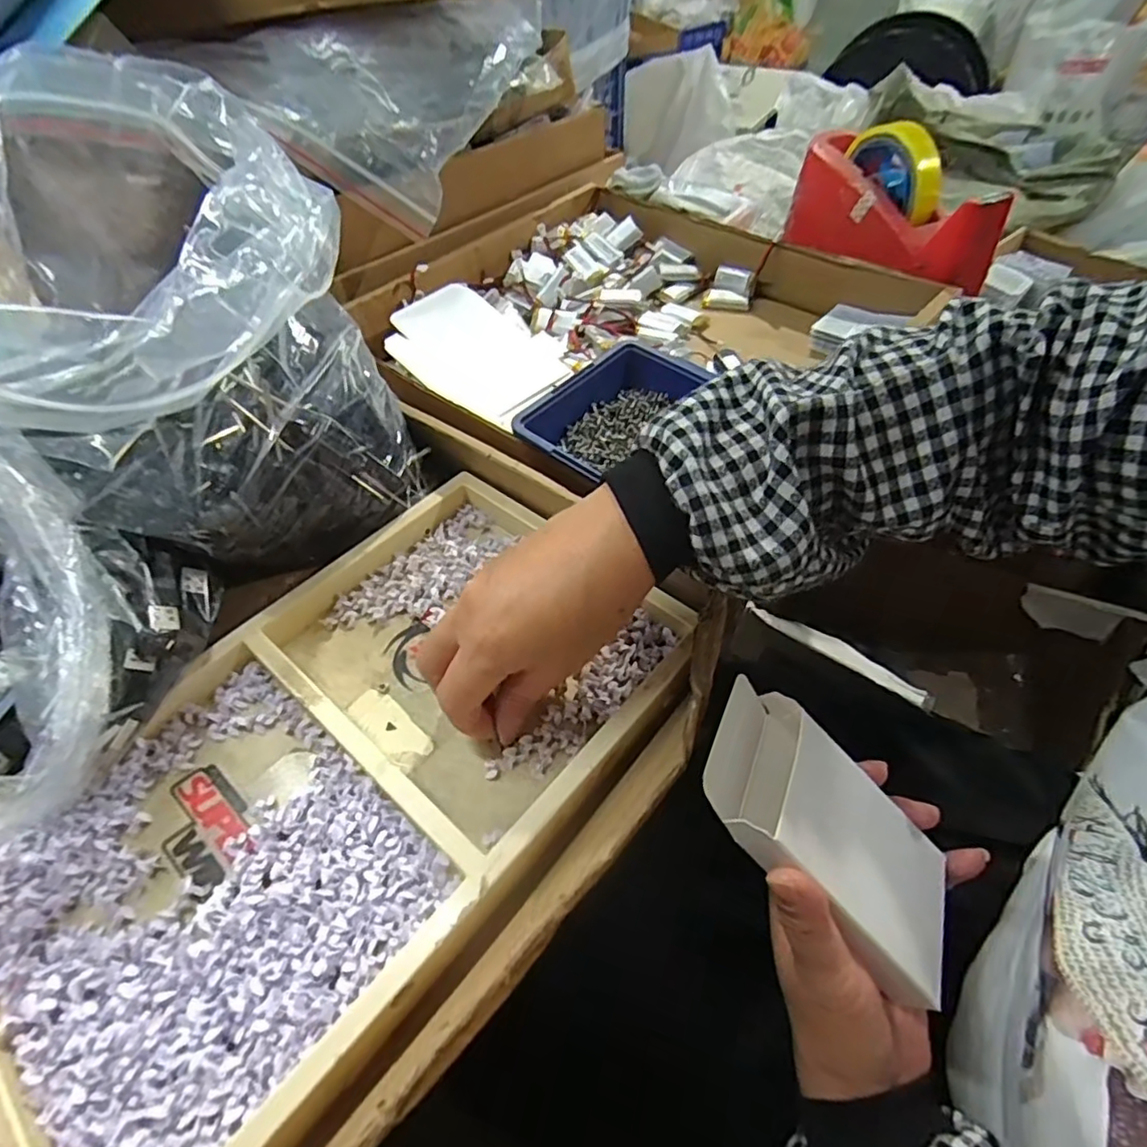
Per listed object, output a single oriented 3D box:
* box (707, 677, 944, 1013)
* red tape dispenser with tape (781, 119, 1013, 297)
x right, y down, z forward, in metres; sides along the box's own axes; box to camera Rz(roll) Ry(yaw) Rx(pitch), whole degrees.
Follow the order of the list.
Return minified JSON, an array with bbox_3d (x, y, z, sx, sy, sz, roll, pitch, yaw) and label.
[{"bbox_3d":[0.114,0.112,0.265,0.134,0.020,0.077,43,39,-1],"label":"box"},{"bbox_3d":[0.263,-0.304,0.510,0.074,0.089,0.195,-15,52,-9],"label":"red tape dispenser with tape"}]

